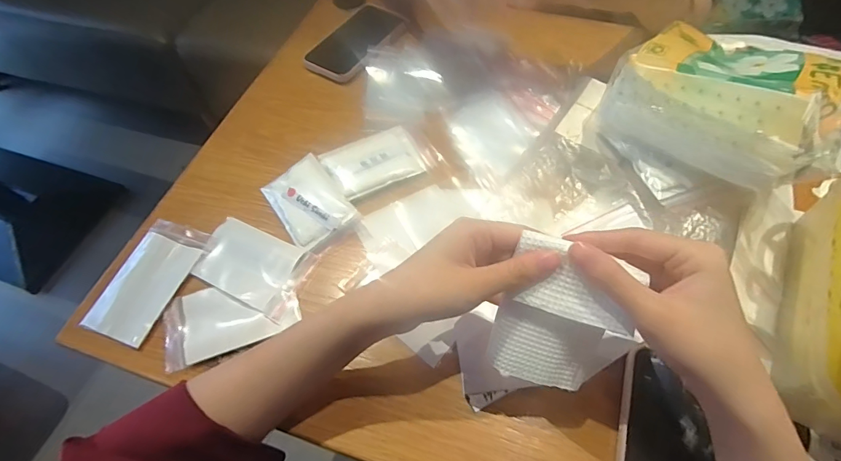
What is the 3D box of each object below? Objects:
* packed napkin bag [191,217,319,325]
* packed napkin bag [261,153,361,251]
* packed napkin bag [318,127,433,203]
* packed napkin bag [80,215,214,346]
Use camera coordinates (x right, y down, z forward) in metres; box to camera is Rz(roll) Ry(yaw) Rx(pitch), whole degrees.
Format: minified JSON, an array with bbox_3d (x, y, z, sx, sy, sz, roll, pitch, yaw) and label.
[{"bbox_3d":[-0.157,0.032,0.387,0.108,0.005,0.066,22,63,15],"label":"packed napkin bag"},{"bbox_3d":[-0.113,-0.030,0.417,0.065,0.011,0.095,-35,64,-17],"label":"packed napkin bag"},{"bbox_3d":[-0.048,-0.074,0.440,0.100,0.012,0.066,-26,62,-12],"label":"packed napkin bag"},{"bbox_3d":[-0.252,0.044,0.384,0.068,0.007,0.114,18,62,13],"label":"packed napkin bag"}]

